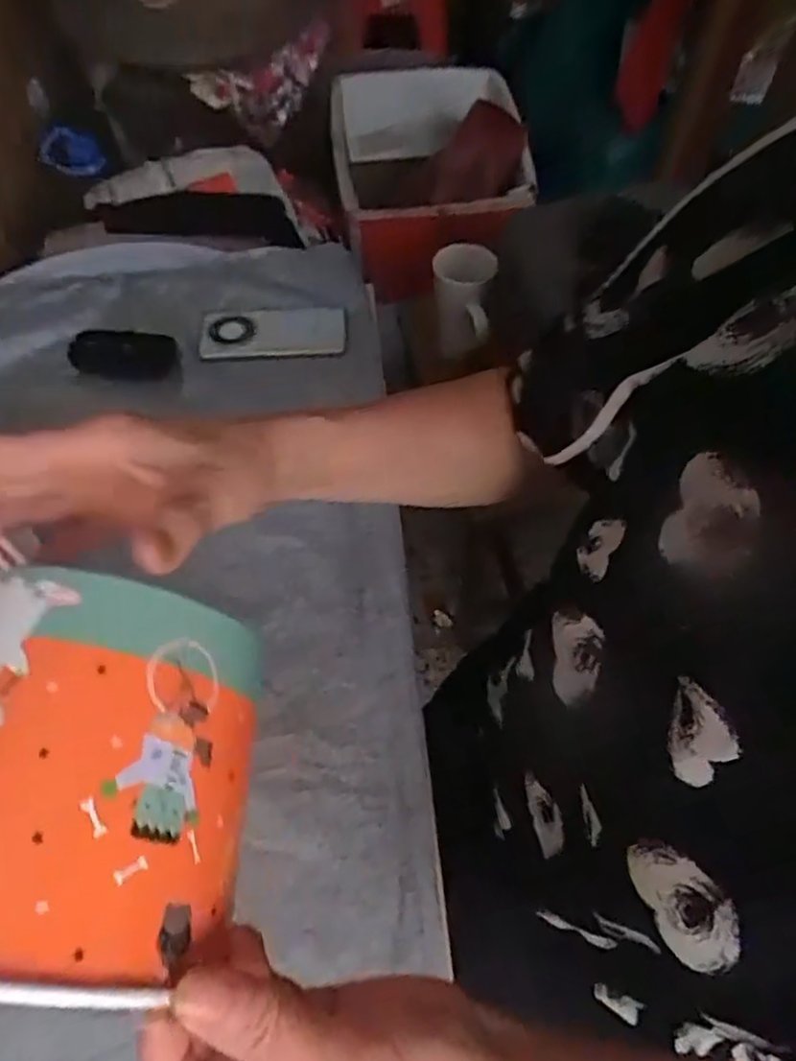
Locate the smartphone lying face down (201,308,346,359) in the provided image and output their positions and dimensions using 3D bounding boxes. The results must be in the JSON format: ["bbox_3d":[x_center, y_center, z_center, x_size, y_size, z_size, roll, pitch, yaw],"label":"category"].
[{"bbox_3d":[-0.143,-0.229,0.802,0.161,0.013,0.080,-5,56,-2],"label":"smartphone lying face down"}]

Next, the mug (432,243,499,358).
[{"bbox_3d":[0.089,-0.315,0.959,0.083,0.118,0.088,2,56,3],"label":"mug"}]

